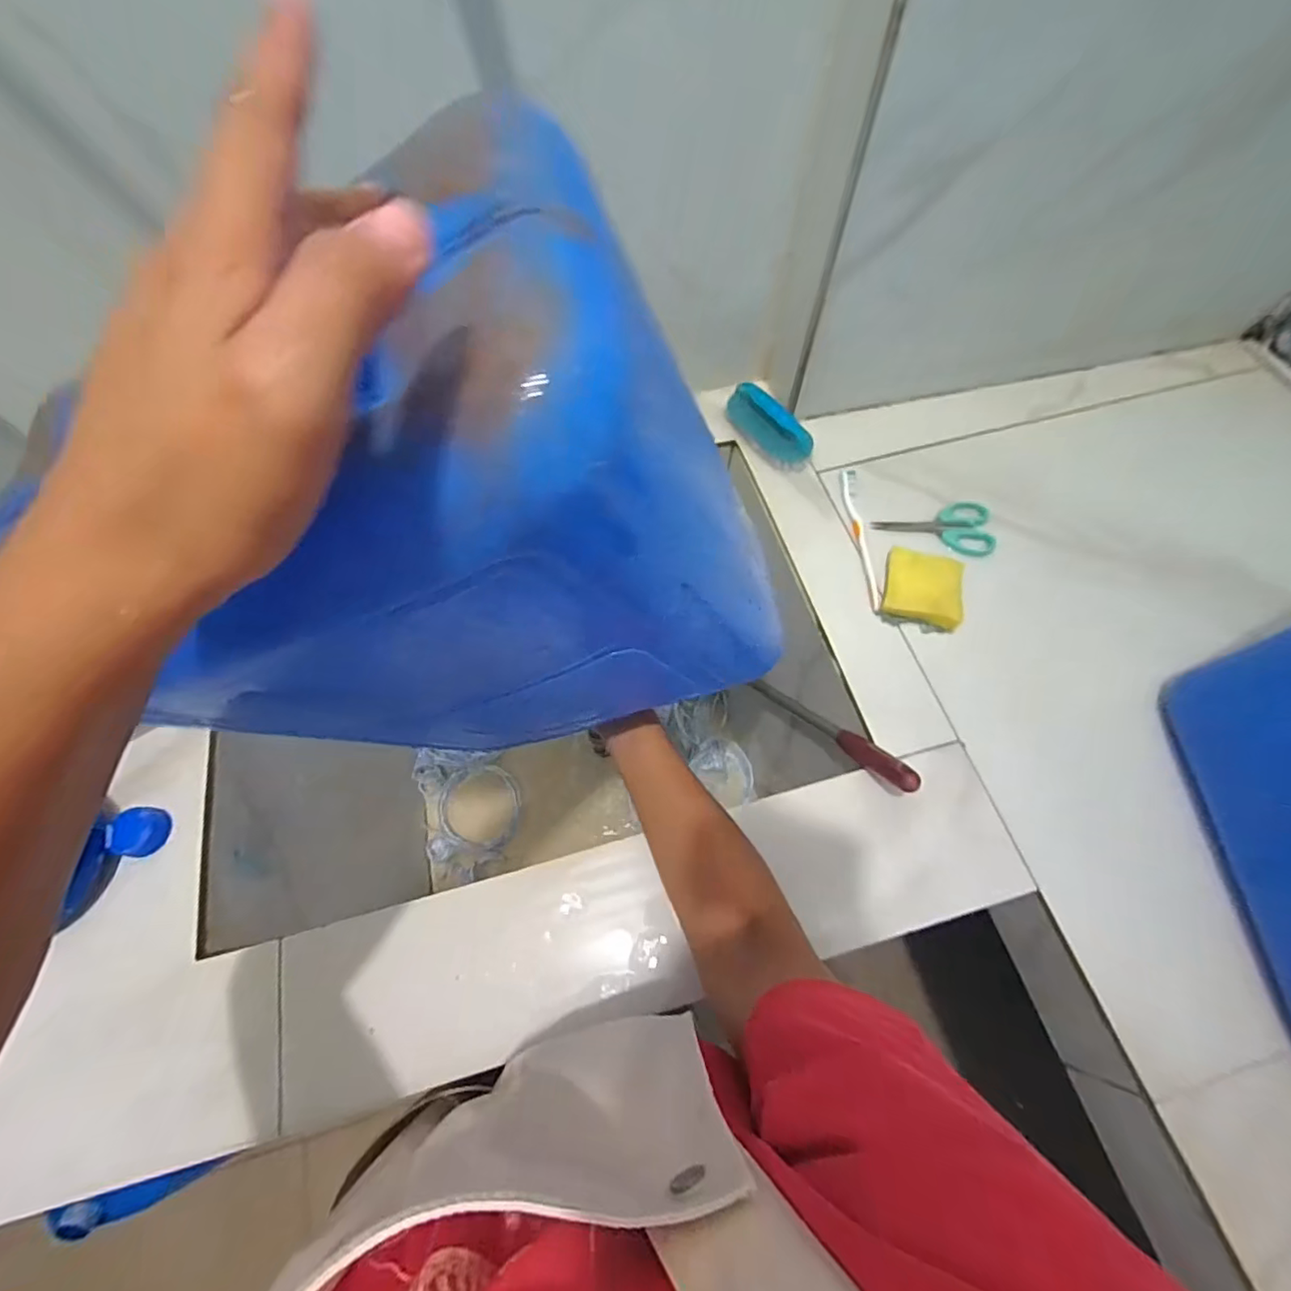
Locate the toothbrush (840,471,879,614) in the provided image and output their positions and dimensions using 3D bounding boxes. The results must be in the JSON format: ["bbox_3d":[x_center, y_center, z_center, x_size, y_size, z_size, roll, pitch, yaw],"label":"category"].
[{"bbox_3d":[0.226,-0.117,0.591,0.018,0.008,0.174,-1,65,1],"label":"toothbrush"}]

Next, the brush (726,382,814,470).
[{"bbox_3d":[0.141,-0.251,0.636,0.050,0.037,0.121,-42,71,-16],"label":"brush"}]

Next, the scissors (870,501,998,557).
[{"bbox_3d":[0.306,-0.125,0.596,0.122,0.010,0.069,2,65,2],"label":"scissors"}]

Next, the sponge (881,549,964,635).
[{"bbox_3d":[0.274,-0.056,0.547,0.069,0.029,0.069,12,66,7],"label":"sponge"}]

